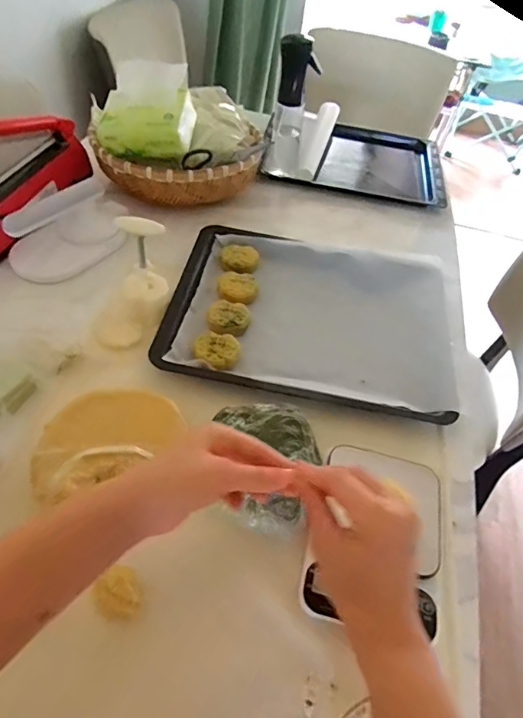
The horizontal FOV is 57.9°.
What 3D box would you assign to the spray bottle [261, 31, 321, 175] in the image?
[{"bbox_3d":[0.056,-0.468,0.892,0.071,0.227,0.077,33,54,20],"label":"spray bottle"}]

